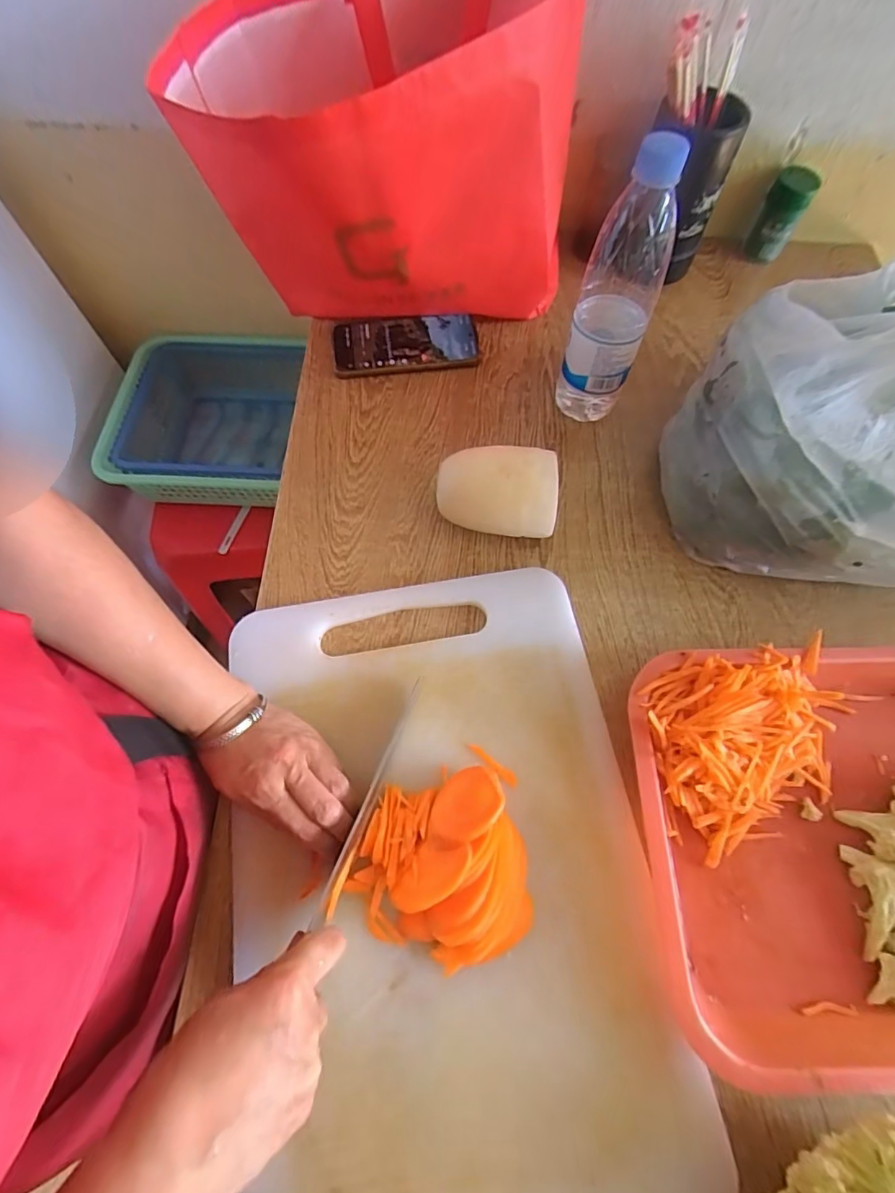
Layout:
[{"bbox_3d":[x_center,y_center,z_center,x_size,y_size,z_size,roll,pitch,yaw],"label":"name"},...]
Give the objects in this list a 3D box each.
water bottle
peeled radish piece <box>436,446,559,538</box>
[{"bbox_3d":[0.155,-0.267,0.470,0.068,0.240,0.058,13,67,4],"label":"water bottle"},{"bbox_3d":[0.043,-0.091,0.472,0.103,0.079,0.069,2,67,-1],"label":"peeled radish piece"}]

